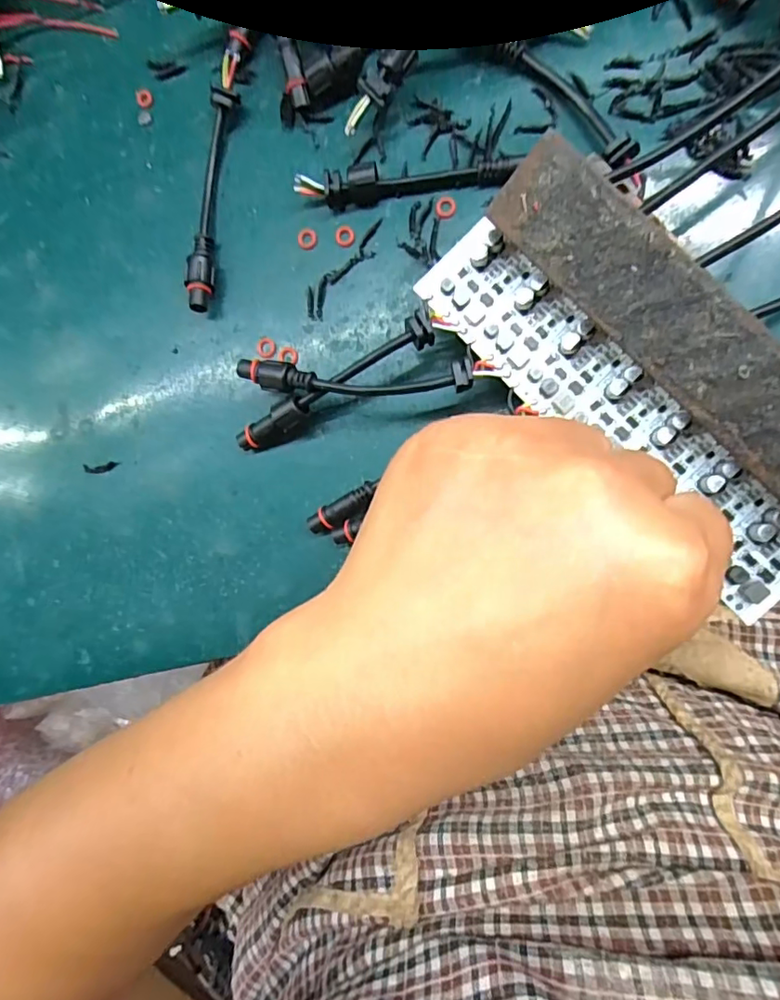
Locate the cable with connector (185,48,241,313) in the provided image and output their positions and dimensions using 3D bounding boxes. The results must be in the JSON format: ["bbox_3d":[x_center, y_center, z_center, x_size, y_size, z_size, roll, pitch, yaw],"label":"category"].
[{"bbox_3d":[-0.078,-0.137,0.236,0.013,0.014,0.108,8,93,8],"label":"cable with connector"}]

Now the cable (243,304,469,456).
[{"bbox_3d":[-0.020,-0.047,0.224,0.101,0.021,0.014,-30,87,8],"label":"cable"}]

